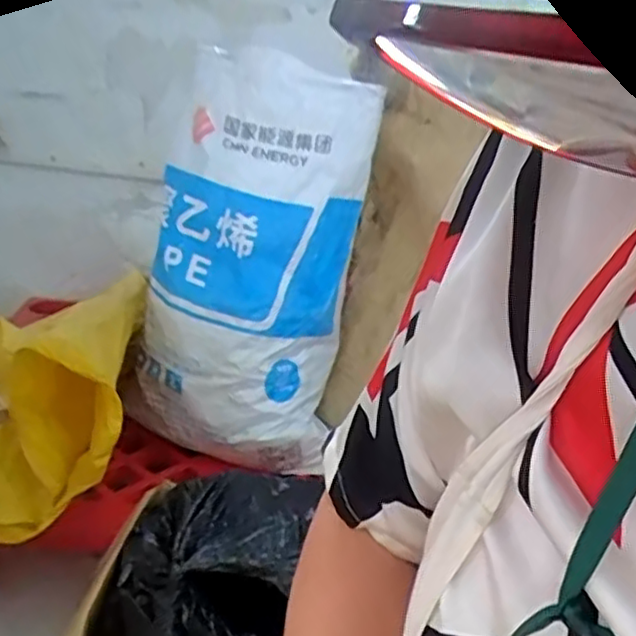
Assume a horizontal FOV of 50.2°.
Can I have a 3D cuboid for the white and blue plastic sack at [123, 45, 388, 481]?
[{"bbox_3d":[-0.127,-0.097,1.237,0.404,0.666,0.287,1,22,-13],"label":"white and blue plastic sack"}]

